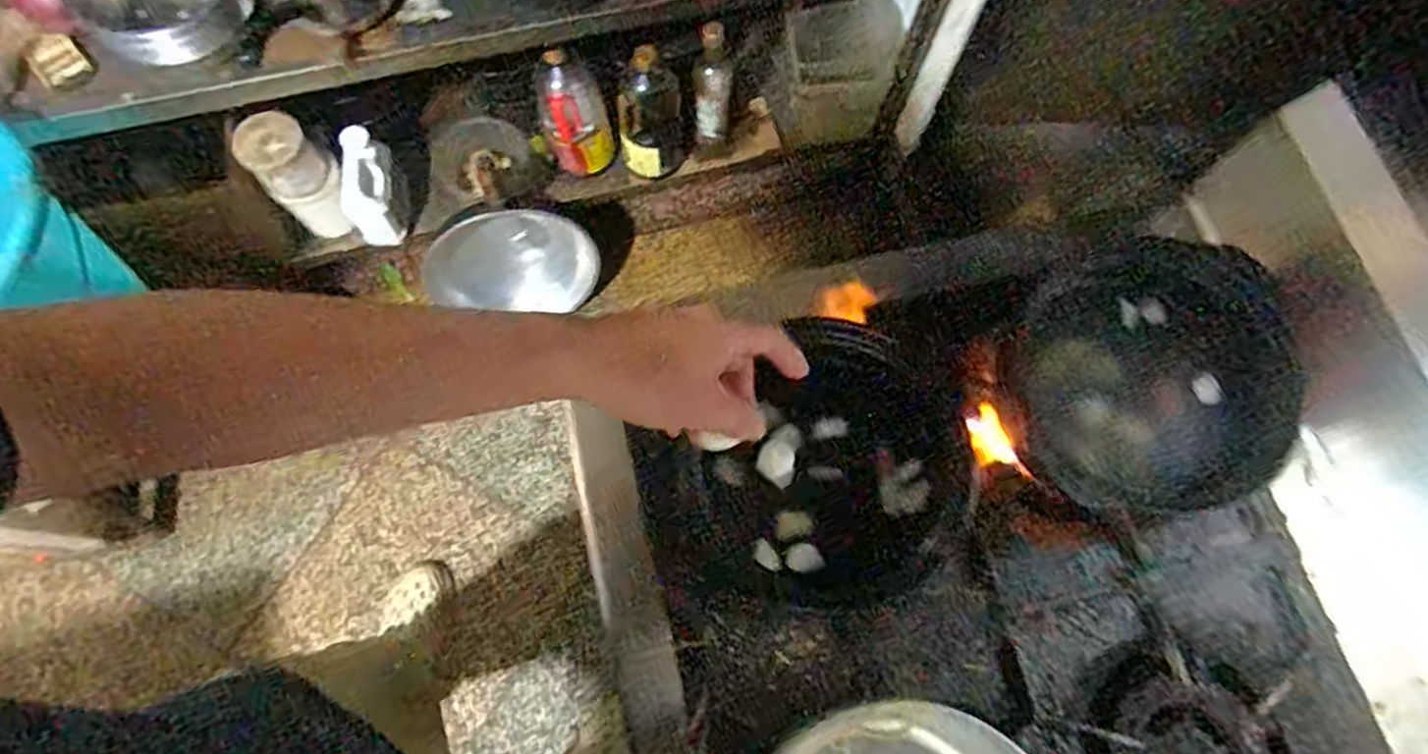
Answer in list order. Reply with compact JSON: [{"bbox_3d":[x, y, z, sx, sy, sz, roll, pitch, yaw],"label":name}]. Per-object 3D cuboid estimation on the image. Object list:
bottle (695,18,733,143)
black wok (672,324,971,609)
[{"bbox_3d":[-0.001,-0.485,1.261,0.058,0.236,0.049,5,73,0],"label":"bottle"},{"bbox_3d":[0.103,0.075,0.622,0.230,0.077,0.221,0,73,-1],"label":"black wok"}]

